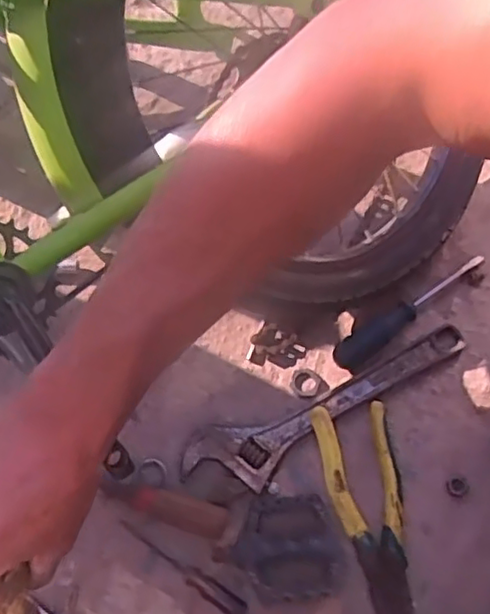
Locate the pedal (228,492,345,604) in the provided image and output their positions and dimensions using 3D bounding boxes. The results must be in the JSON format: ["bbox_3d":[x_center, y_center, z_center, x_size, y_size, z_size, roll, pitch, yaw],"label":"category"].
[{"bbox_3d":[0.033,0.197,0.532,0.083,0.023,0.081,0,65,1],"label":"pedal"}]

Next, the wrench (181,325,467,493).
[{"bbox_3d":[0.084,0.095,0.588,0.288,0.013,0.060,-23,67,-10],"label":"wrench"}]

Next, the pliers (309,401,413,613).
[{"bbox_3d":[0.107,0.178,0.543,0.064,0.019,0.193,-8,65,-3],"label":"pliers"}]

